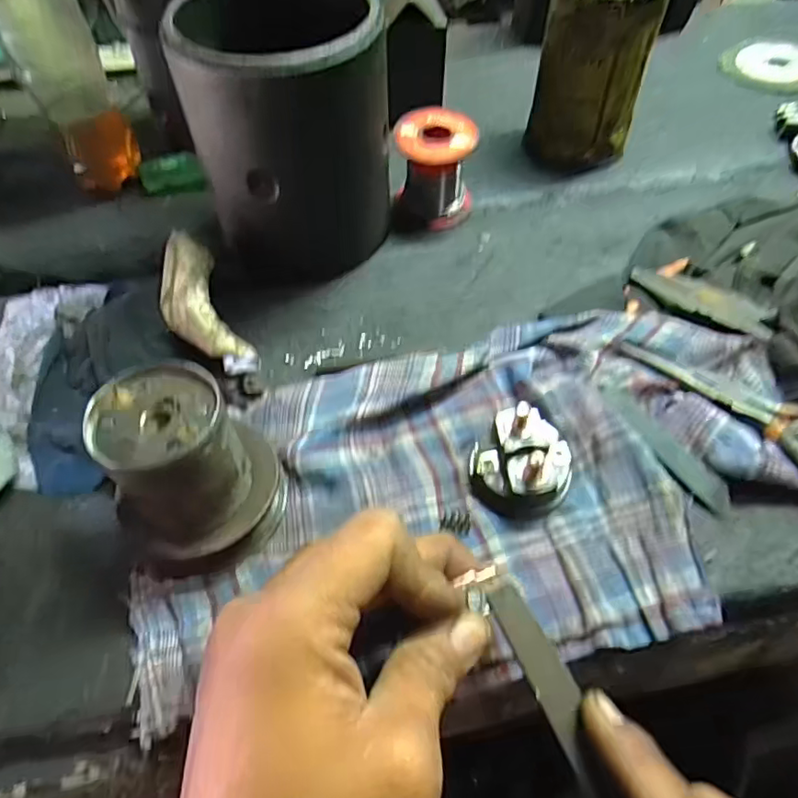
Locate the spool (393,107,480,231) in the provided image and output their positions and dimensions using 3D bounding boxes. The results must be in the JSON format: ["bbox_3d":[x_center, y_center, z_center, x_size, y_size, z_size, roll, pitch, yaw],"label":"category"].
[{"bbox_3d":[0.025,-0.152,0.388,0.050,0.057,0.048,7,53,7],"label":"spool"}]

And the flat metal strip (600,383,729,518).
[{"bbox_3d":[0.127,0.022,0.280,0.014,0.004,0.078,-37,68,-11],"label":"flat metal strip"}]

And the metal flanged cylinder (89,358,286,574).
[{"bbox_3d":[-0.088,0.028,0.246,0.061,0.068,0.066,8,54,7],"label":"metal flanged cylinder"}]

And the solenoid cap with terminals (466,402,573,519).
[{"bbox_3d":[0.057,0.026,0.266,0.045,0.032,0.044,-1,53,1],"label":"solenoid cap with terminals"}]

